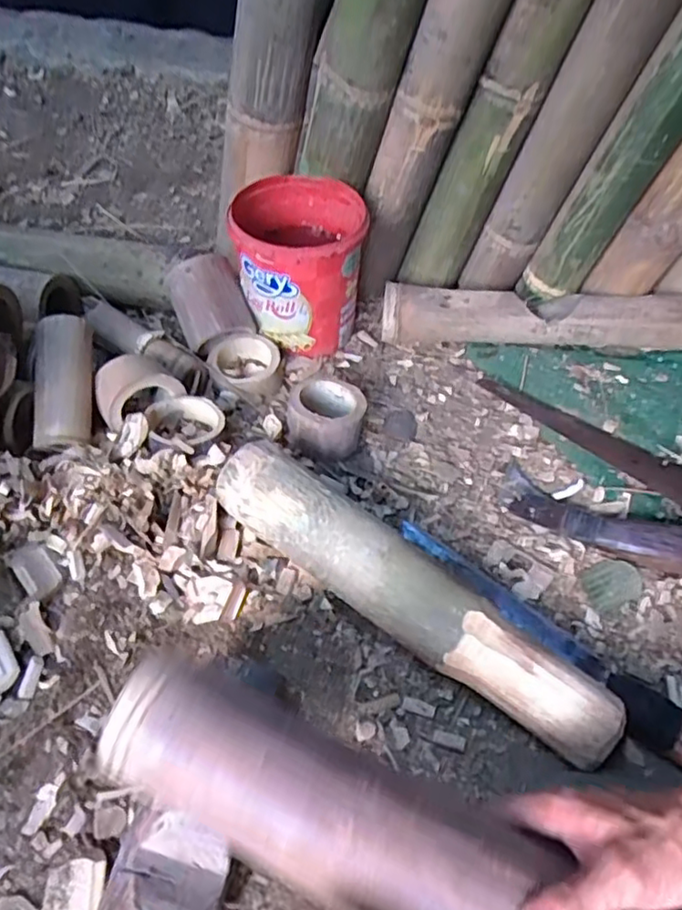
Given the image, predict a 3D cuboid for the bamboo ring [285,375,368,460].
[{"bbox_3d":[-0.015,-0.038,0.668,0.074,0.062,0.079,3,50,-3],"label":"bamboo ring"}]

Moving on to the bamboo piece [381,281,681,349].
[{"bbox_3d":[0.253,-0.169,0.808,0.406,0.063,0.073,3,50,-3],"label":"bamboo piece"}]

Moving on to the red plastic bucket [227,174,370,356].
[{"bbox_3d":[-0.048,-0.208,0.745,0.134,0.160,0.134,3,50,-3],"label":"red plastic bucket"}]

